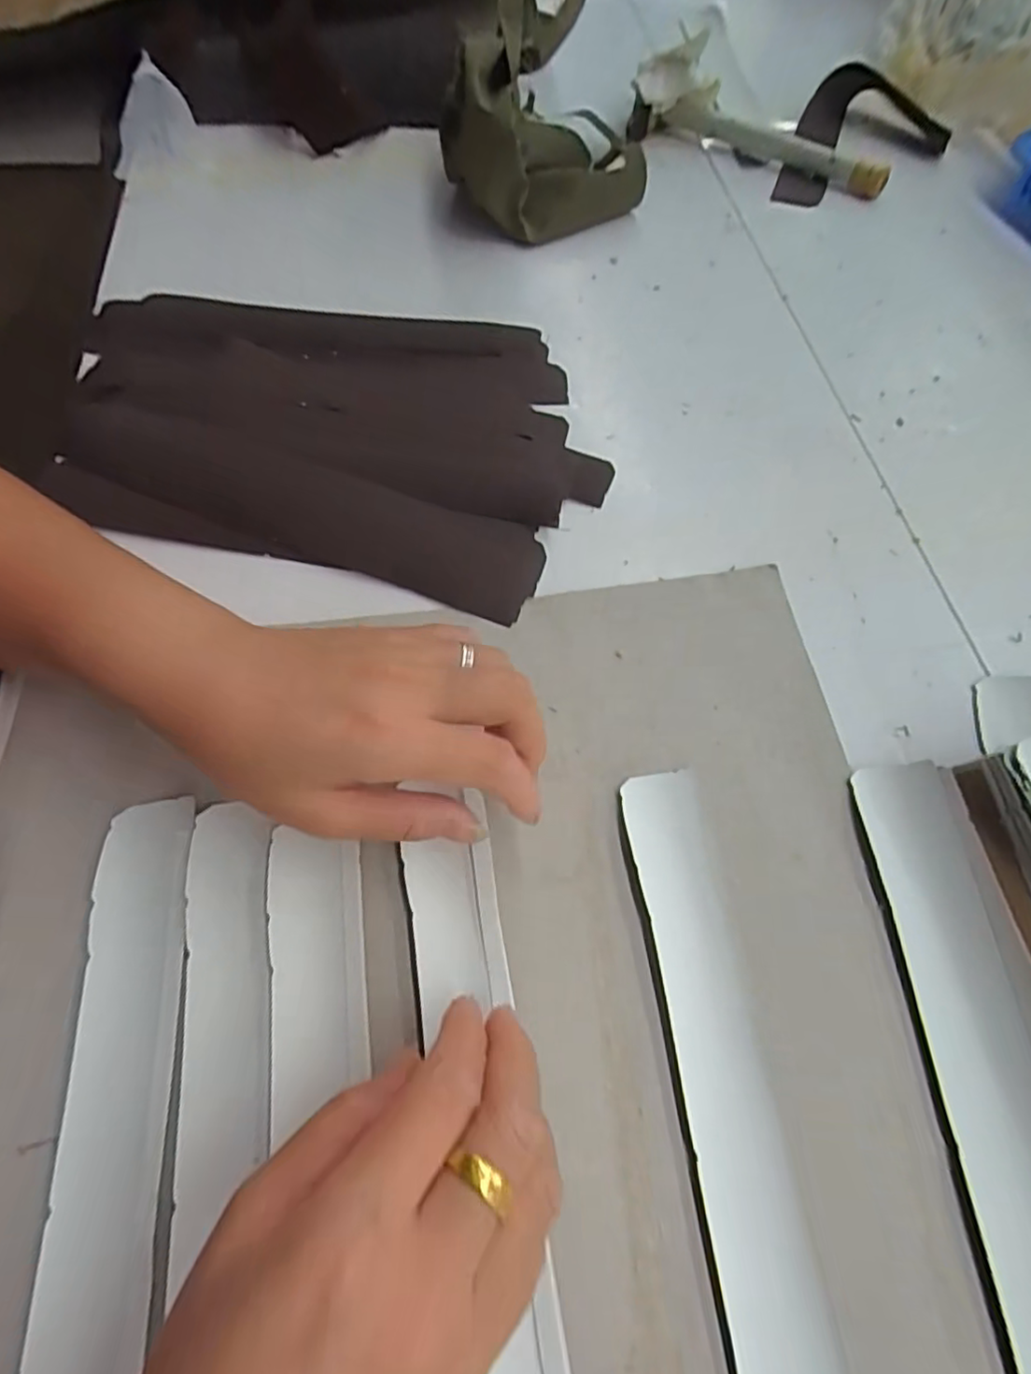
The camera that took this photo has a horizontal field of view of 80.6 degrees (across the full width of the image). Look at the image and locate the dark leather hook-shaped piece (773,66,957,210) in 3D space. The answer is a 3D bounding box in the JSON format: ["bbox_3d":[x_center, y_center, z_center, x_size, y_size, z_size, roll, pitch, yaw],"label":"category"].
[{"bbox_3d":[0.266,-0.410,0.457,0.110,0.034,0.142,20,66,9],"label":"dark leather hook-shaped piece"}]

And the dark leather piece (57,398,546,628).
[{"bbox_3d":[-0.118,-0.097,0.319,0.268,0.007,0.055,19,73,4],"label":"dark leather piece"}]

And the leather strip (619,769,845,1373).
[{"bbox_3d":[0.075,0.155,0.204,0.033,0.005,0.256,-6,65,-3],"label":"leather strip"}]

